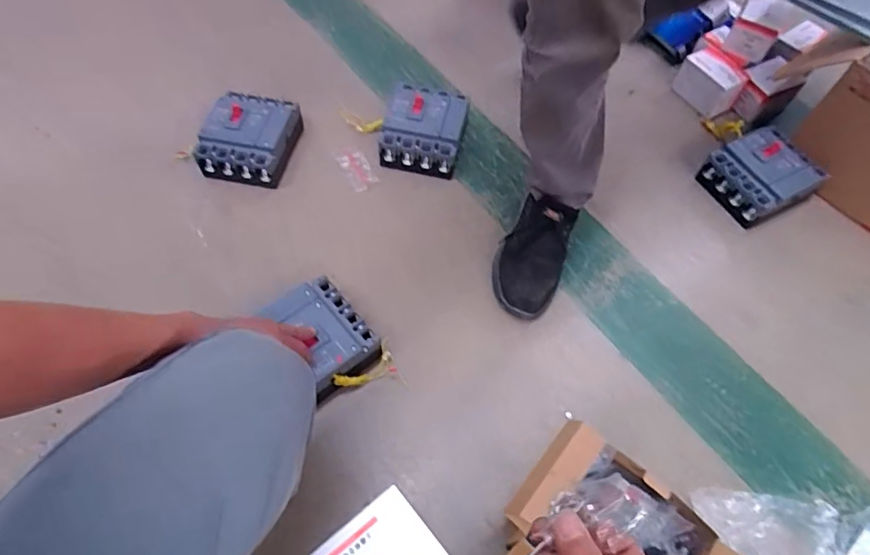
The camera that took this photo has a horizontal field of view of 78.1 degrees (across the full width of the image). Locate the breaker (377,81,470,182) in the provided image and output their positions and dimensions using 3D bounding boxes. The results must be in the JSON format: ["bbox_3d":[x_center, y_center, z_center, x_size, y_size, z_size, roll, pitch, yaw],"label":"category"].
[{"bbox_3d":[-0.020,-0.283,1.027,0.145,0.088,0.167,8,60,3],"label":"breaker"}]

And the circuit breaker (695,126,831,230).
[{"bbox_3d":[0.602,-0.190,0.982,0.167,0.090,0.149,-24,63,-14],"label":"circuit breaker"}]

